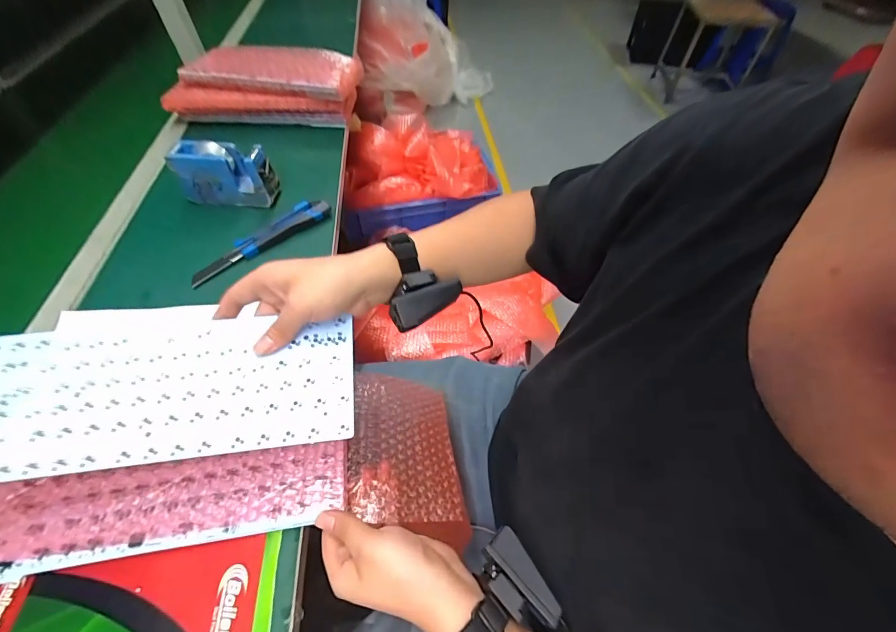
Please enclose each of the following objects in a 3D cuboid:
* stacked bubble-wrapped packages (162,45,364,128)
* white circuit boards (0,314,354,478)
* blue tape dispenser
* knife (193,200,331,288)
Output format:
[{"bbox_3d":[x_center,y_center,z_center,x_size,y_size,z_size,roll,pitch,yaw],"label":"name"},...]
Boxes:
[{"bbox_3d":[-0.344,-0.439,0.722,0.358,0.095,0.127,0,53,-1],"label":"stacked bubble-wrapped packages"},{"bbox_3d":[-0.238,0.058,0.314,0.309,0.004,0.118,-5,61,-7],"label":"white circuit boards"},{"bbox_3d":[-0.330,-0.211,0.570,0.137,0.088,0.050,2,53,0],"label":"blue tape dispenser"},{"bbox_3d":[-0.260,-0.110,0.533,0.033,0.021,0.206,39,61,24],"label":"knife"}]

